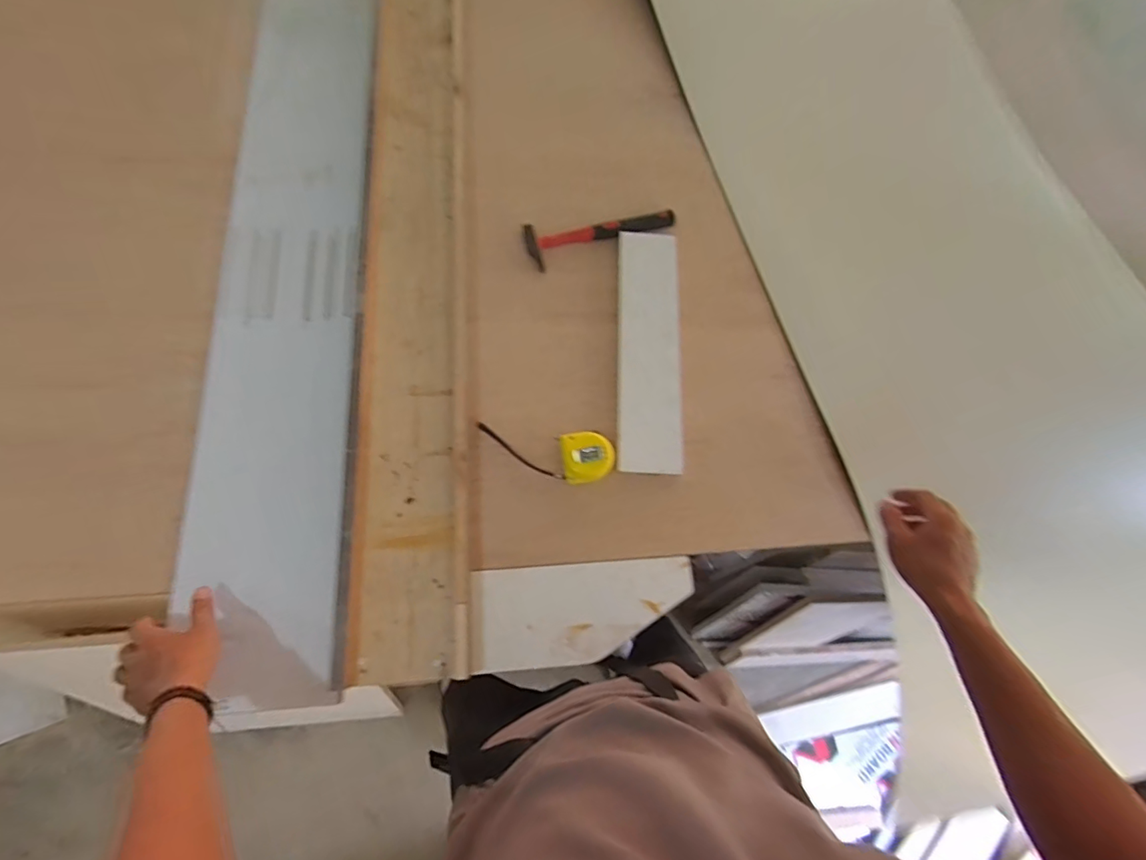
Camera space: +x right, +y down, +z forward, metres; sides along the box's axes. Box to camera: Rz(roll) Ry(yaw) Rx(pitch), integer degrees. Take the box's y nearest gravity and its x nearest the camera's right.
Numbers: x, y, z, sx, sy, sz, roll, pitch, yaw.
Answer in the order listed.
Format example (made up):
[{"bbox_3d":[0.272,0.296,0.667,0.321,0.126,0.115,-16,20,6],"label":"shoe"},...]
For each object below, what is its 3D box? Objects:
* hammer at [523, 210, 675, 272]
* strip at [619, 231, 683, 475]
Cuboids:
[{"bbox_3d":[0.048,-0.309,0.800,0.243,0.034,0.069,-11,74,-8],"label":"hammer"},{"bbox_3d":[0.113,-0.126,0.741,0.086,0.013,0.381,2,70,-1],"label":"strip"}]

